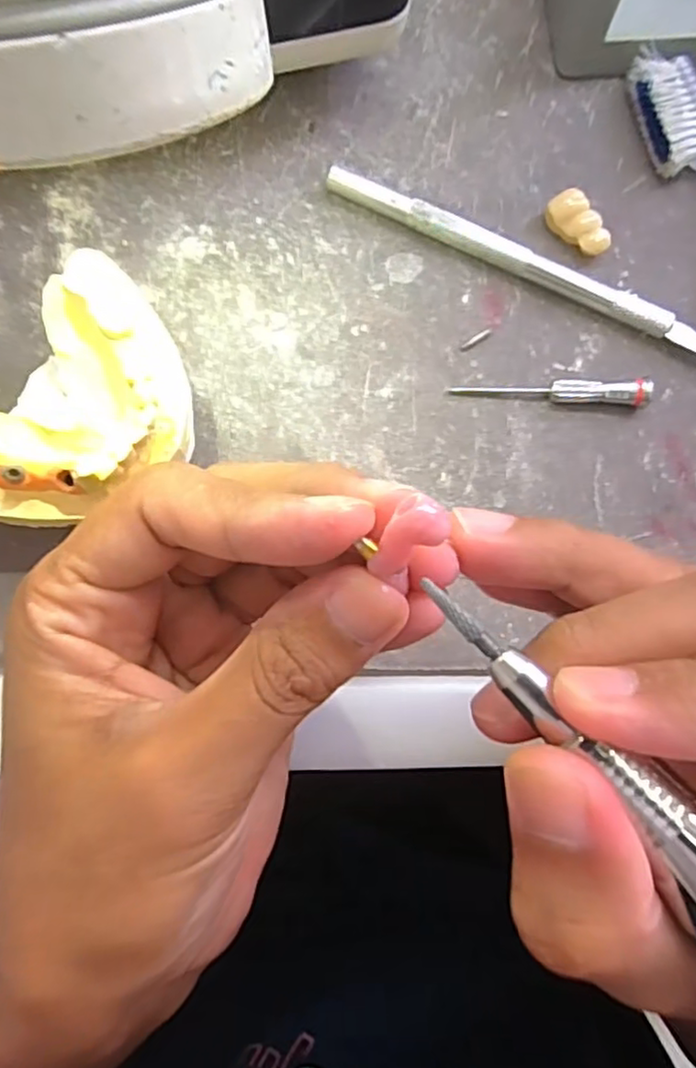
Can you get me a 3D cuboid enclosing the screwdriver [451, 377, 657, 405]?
[{"bbox_3d":[0.061,-0.045,0.195,0.059,0.009,0.007,5,82,-1],"label":"screwdriver"}]

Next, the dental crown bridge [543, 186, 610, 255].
[{"bbox_3d":[0.072,-0.097,0.203,0.012,0.009,0.022,-37,85,-6],"label":"dental crown bridge"}]

